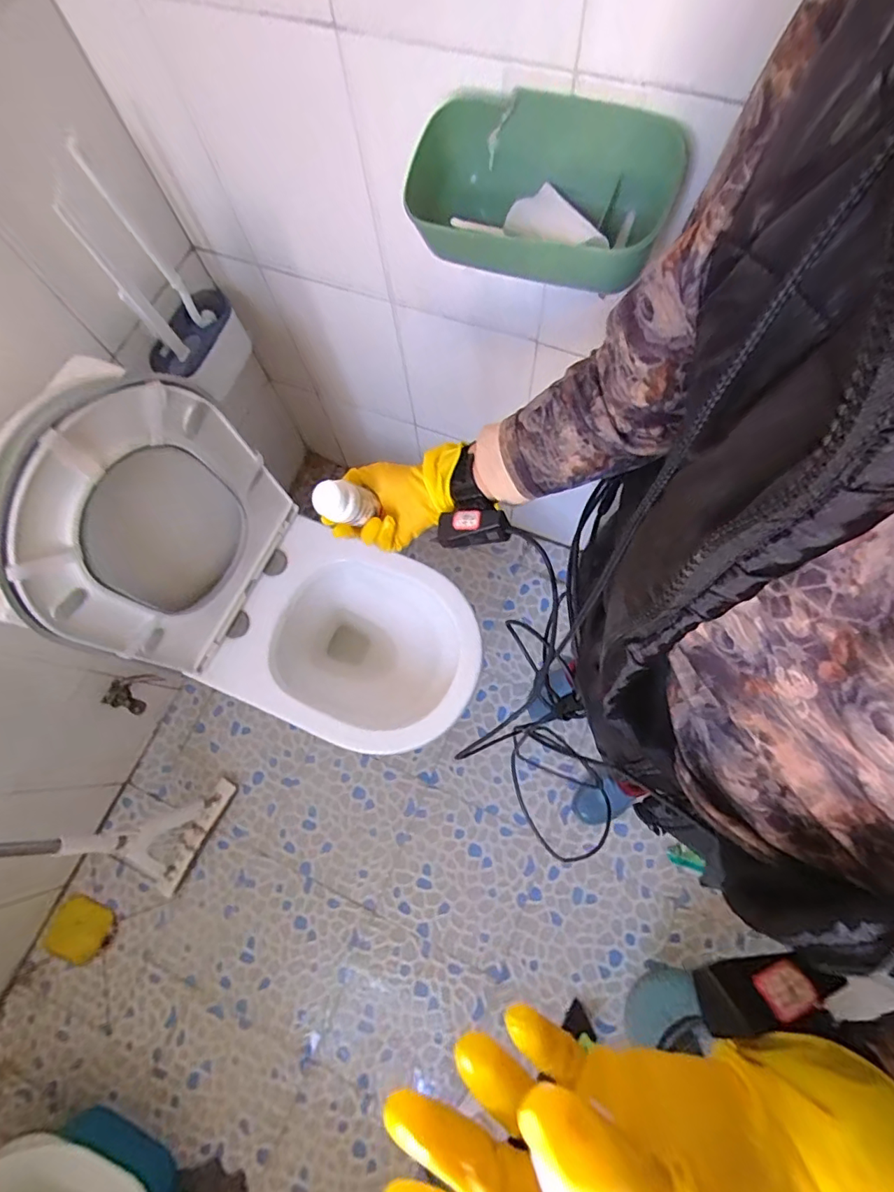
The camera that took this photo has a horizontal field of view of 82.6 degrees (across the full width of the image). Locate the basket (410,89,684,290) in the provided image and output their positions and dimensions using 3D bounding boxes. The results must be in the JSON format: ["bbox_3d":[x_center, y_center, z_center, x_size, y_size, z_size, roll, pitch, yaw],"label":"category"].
[{"bbox_3d":[0.093,-0.400,0.519,0.267,0.102,0.139,7,74,5],"label":"basket"}]

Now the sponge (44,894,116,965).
[{"bbox_3d":[-0.827,0.749,1.138,0.124,0.023,0.132,26,75,10],"label":"sponge"}]

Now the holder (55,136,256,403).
[{"bbox_3d":[-0.427,-0.456,0.807,0.150,0.422,0.107,-29,74,-5],"label":"holder"}]

